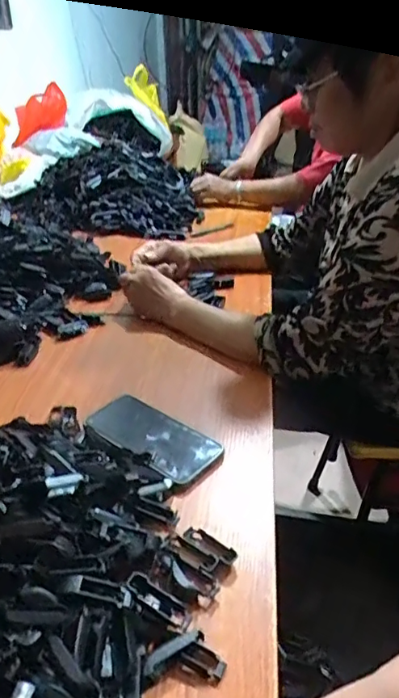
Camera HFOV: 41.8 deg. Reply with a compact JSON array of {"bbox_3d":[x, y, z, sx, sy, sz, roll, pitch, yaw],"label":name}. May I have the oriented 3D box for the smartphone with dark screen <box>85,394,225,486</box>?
[{"bbox_3d":[-0.052,0.098,0.598,0.161,0.015,0.080,23,37,34],"label":"smartphone with dark screen"}]

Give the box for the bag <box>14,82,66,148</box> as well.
[{"bbox_3d":[-0.537,-0.789,1.755,0.173,0.168,0.184,-8,31,-14],"label":"bag"}]

